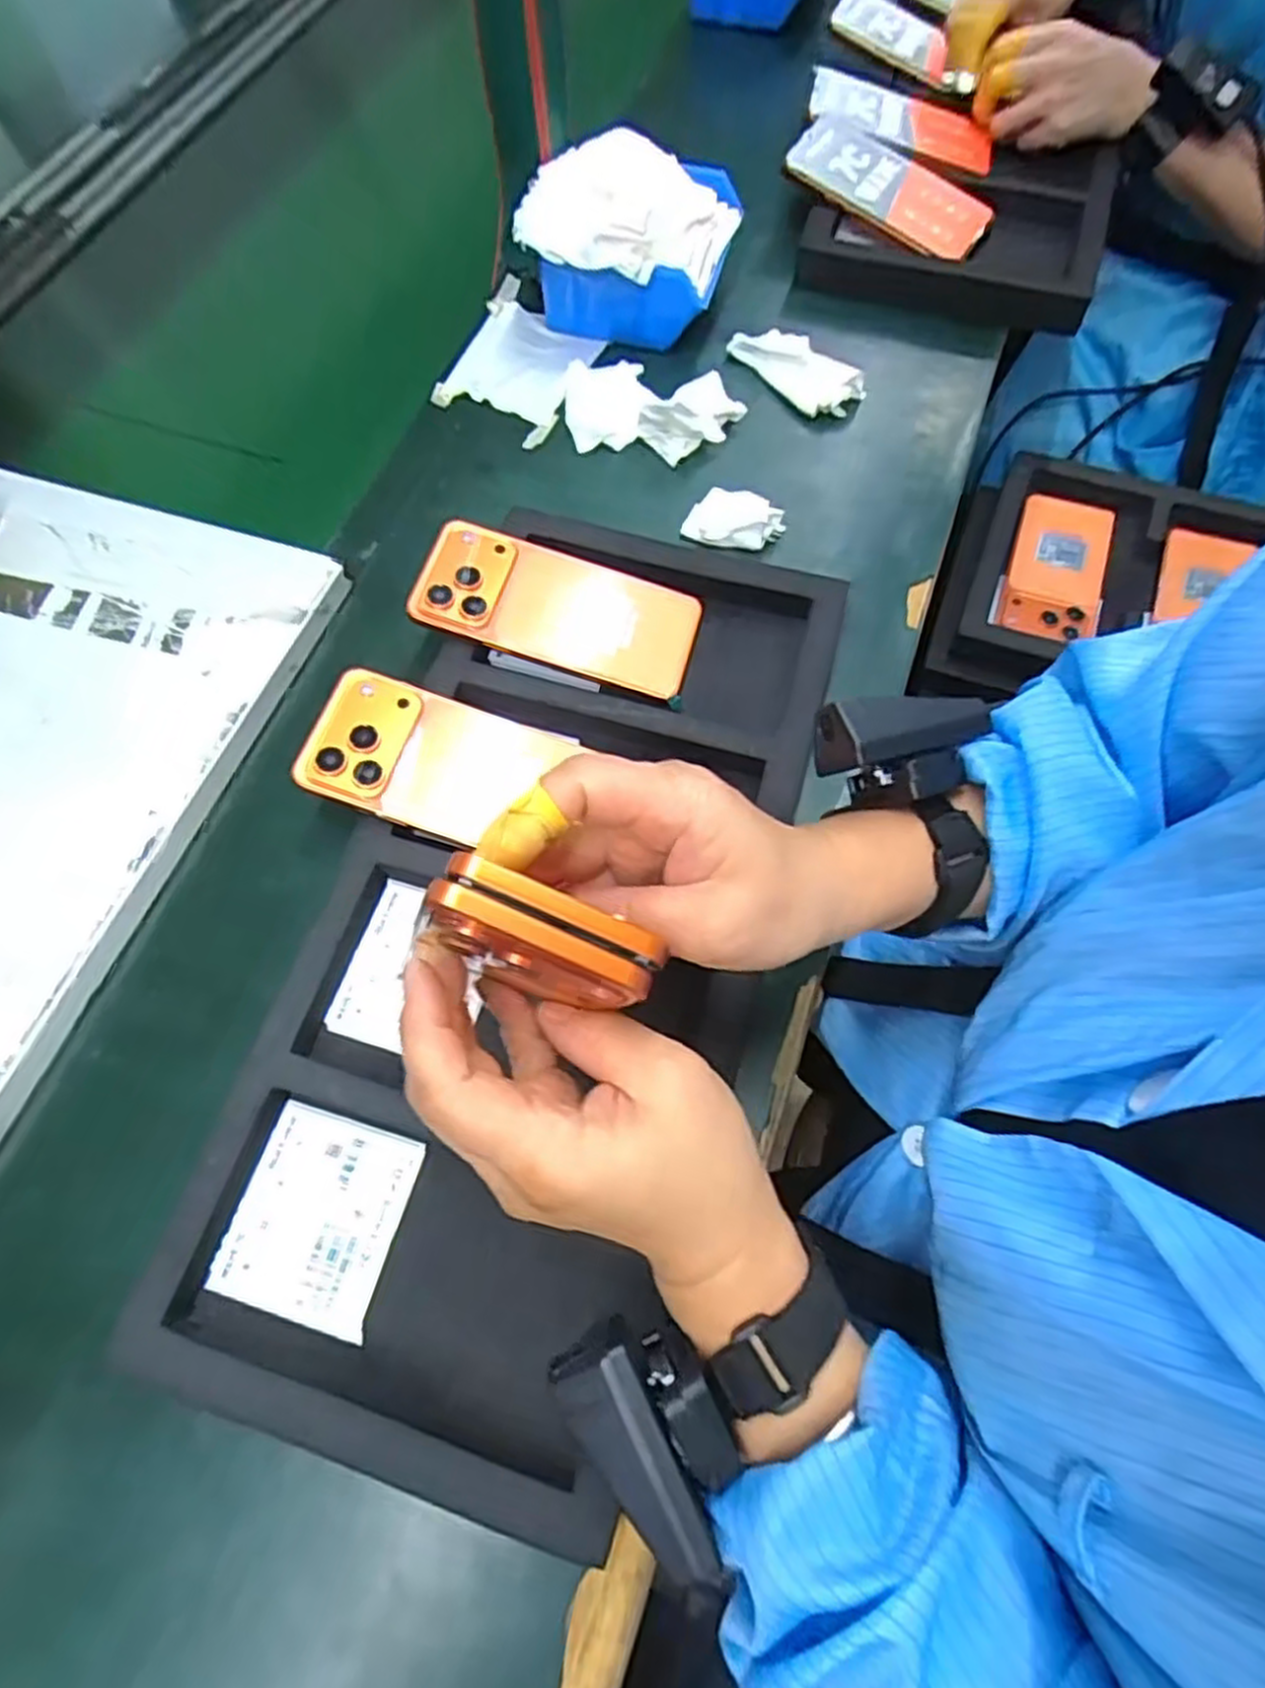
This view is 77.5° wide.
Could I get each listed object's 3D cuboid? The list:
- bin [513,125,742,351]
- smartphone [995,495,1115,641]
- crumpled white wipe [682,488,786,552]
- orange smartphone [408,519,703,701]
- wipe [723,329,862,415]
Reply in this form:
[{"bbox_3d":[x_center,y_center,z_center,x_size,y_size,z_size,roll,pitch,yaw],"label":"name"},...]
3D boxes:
[{"bbox_3d":[-0.001,-0.439,0.575,0.135,0.083,0.135,16,69,7],"label":"bin"},{"bbox_3d":[0.357,-0.230,0.662,0.074,0.016,0.153,17,68,10],"label":"smartphone"},{"bbox_3d":[0.067,-0.216,0.520,0.064,0.014,0.039,1,68,1],"label":"crumpled white wipe"},{"bbox_3d":[-0.043,-0.141,0.467,0.162,0.008,0.078,17,69,-3],"label":"orange smartphone"},{"bbox_3d":[0.123,-0.351,0.577,0.055,0.019,0.099,-39,72,-14],"label":"wipe"}]

